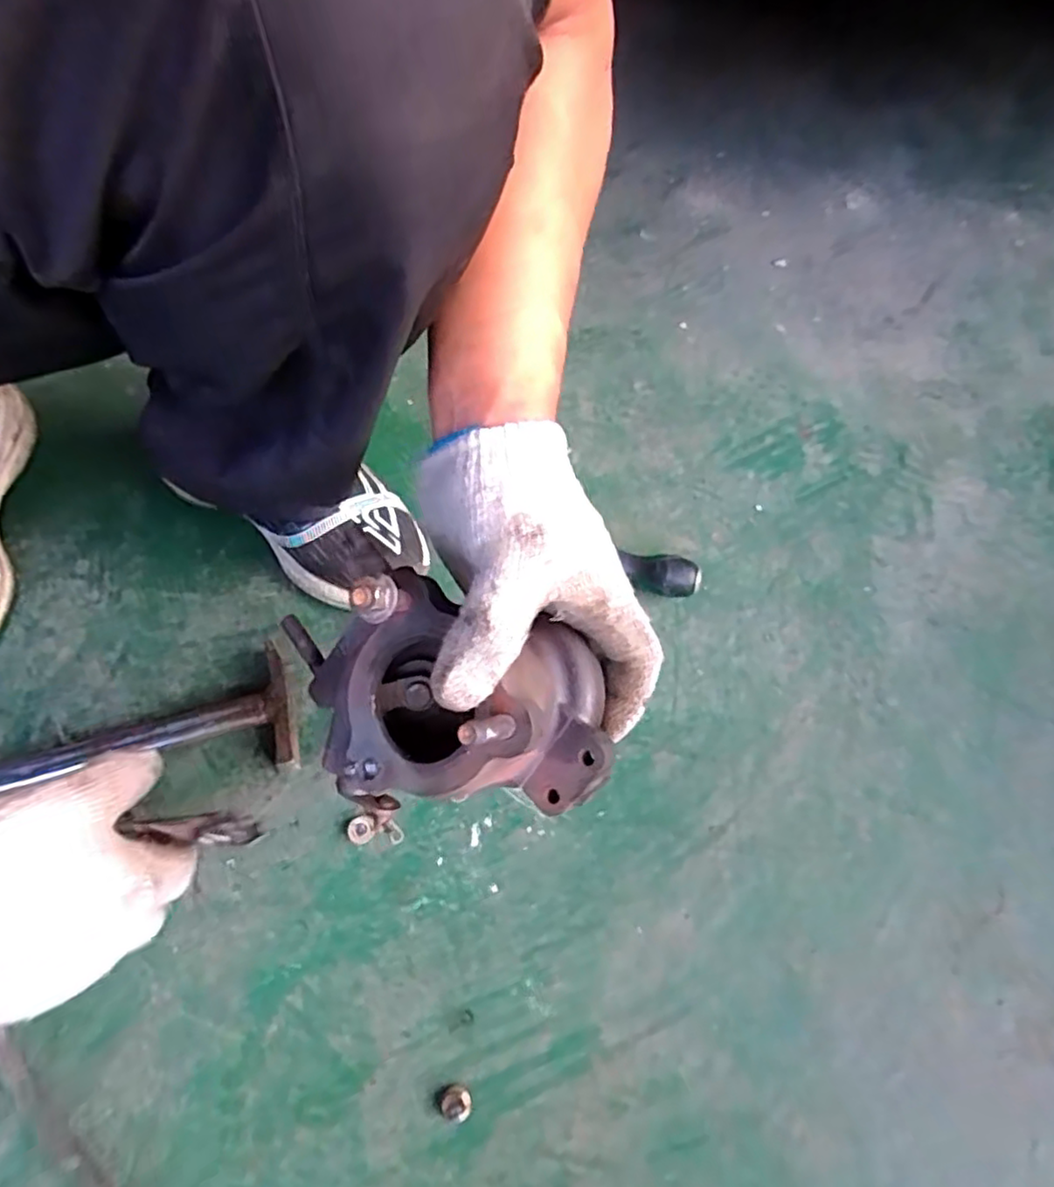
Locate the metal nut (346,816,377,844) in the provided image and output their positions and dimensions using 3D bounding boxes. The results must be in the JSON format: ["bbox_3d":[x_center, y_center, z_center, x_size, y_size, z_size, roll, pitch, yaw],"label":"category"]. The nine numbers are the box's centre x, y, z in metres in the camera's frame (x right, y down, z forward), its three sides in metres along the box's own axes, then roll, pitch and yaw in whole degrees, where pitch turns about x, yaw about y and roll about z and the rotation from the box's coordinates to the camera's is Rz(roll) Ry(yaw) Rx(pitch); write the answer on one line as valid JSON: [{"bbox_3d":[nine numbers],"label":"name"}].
[{"bbox_3d":[-0.114,0.164,0.458,0.018,0.009,0.018,2,60,-3],"label":"metal nut"}]

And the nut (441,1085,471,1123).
[{"bbox_3d":[-0.041,0.294,0.382,0.017,0.007,0.017,2,60,-3],"label":"nut"}]

